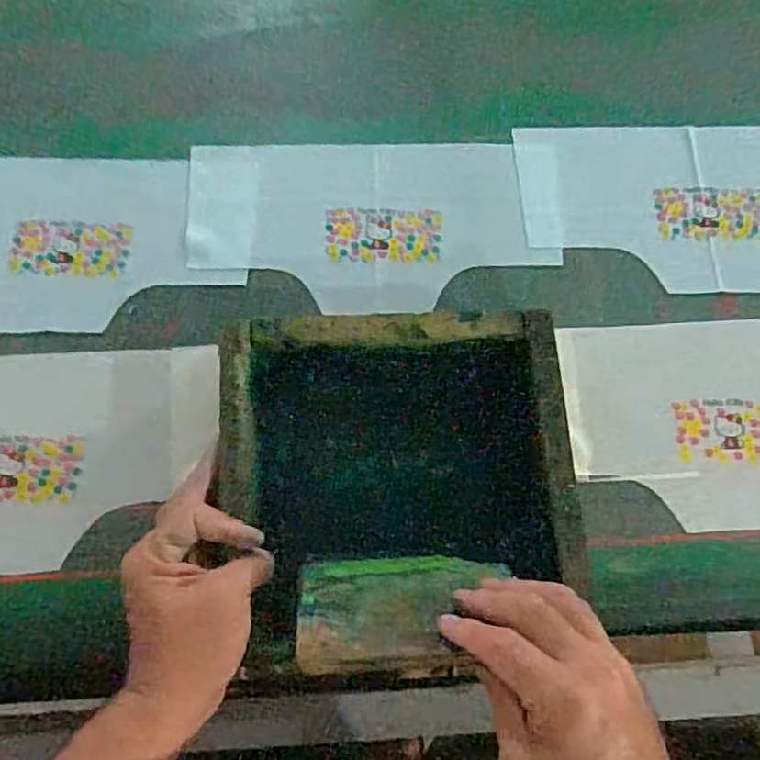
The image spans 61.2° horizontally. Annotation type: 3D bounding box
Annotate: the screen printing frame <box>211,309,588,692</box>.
[{"bbox_3d":[0.012,0.077,0.464,0.249,0.044,0.257,0,72,-1],"label":"screen printing frame"}]

